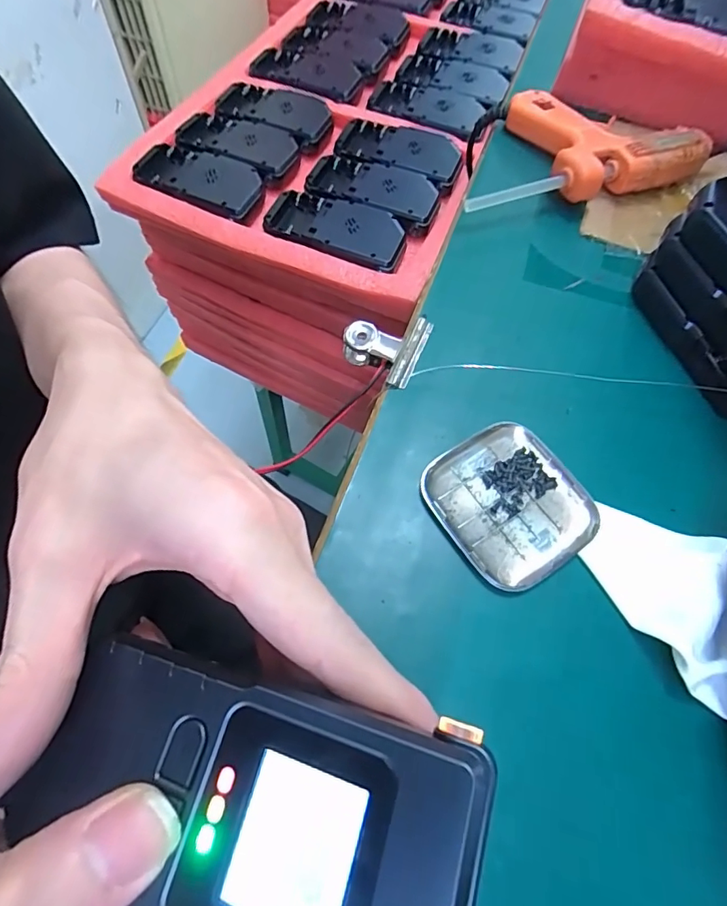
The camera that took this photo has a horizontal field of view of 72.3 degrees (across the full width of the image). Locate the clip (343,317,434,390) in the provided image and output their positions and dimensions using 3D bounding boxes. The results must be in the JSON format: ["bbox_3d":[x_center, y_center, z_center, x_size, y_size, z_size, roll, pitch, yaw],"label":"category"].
[{"bbox_3d":[0.011,-0.059,0.290,0.046,0.024,0.048,21,64,9],"label":"clip"}]

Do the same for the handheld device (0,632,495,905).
[{"bbox_3d":[-0.029,0.082,0.113,0.107,0.020,0.057,11,59,8],"label":"handheld device"}]

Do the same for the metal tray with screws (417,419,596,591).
[{"bbox_3d":[0.072,0.024,0.244,0.071,0.015,0.072,-32,68,-17],"label":"metal tray with screws"}]

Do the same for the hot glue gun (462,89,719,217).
[{"bbox_3d":[0.141,-0.216,0.356,0.170,0.033,0.100,-11,64,-8],"label":"hot glue gun"}]

